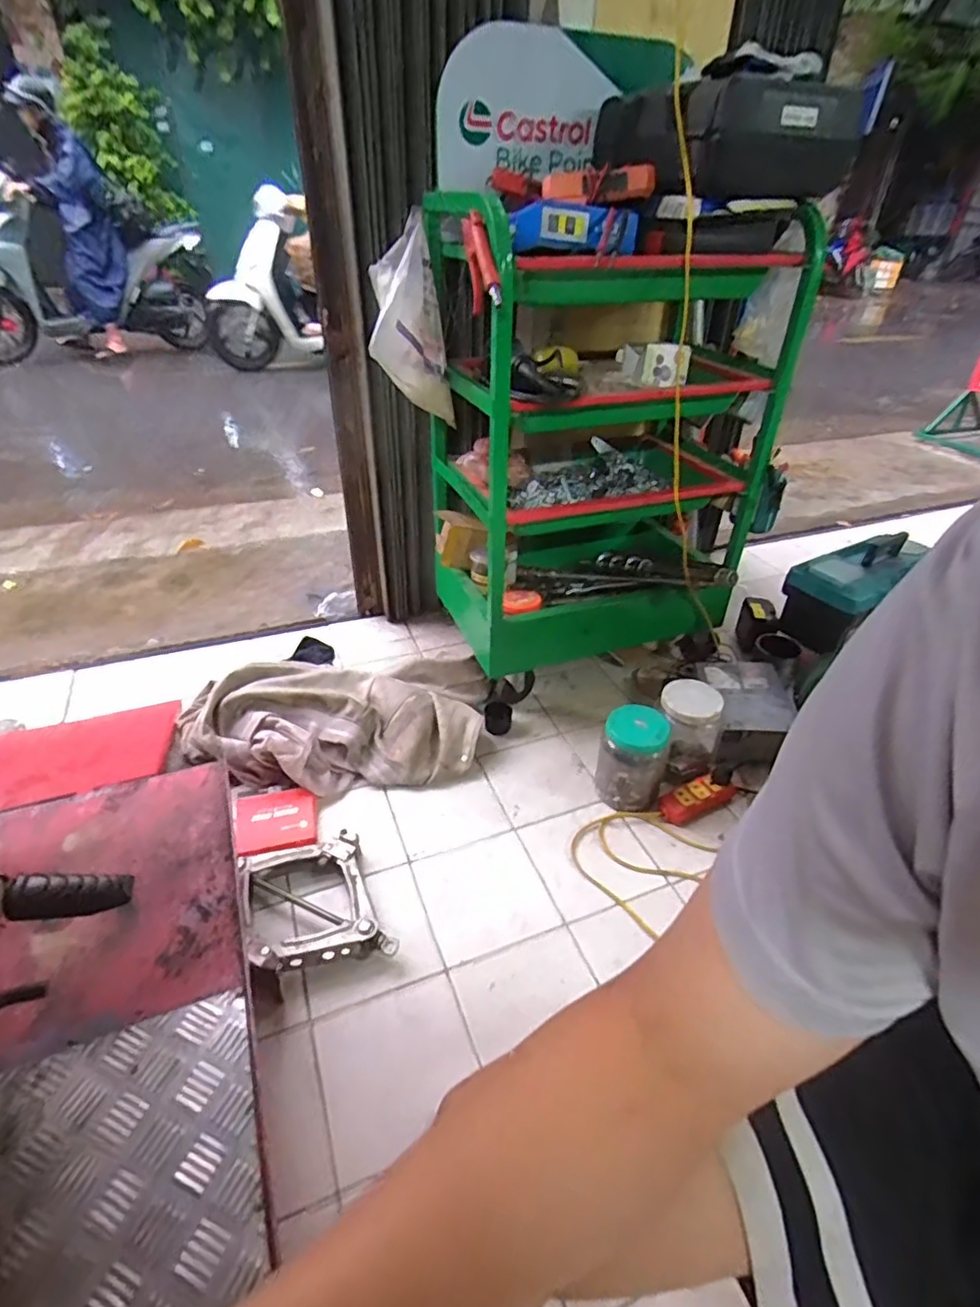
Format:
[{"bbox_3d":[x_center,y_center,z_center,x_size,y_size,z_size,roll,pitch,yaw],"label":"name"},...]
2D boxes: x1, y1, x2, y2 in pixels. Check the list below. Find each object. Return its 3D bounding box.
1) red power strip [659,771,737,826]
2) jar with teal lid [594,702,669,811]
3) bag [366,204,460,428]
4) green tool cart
[{"bbox_3d":[0.389,0.273,1.170,0.158,0.032,0.064,-15,39,-22],"label":"red power strip"},{"bbox_3d":[0.267,0.195,1.159,0.115,0.168,0.114,1,36,-1],"label":"jar with teal lid"},{"bbox_3d":[-0.142,-0.583,1.110,0.150,0.287,0.207,-1,36,-4],"label":"bag"},{"bbox_3d":[0.240,-0.433,1.300,0.668,0.780,0.418,-8,37,-14],"label":"green tool cart"}]

